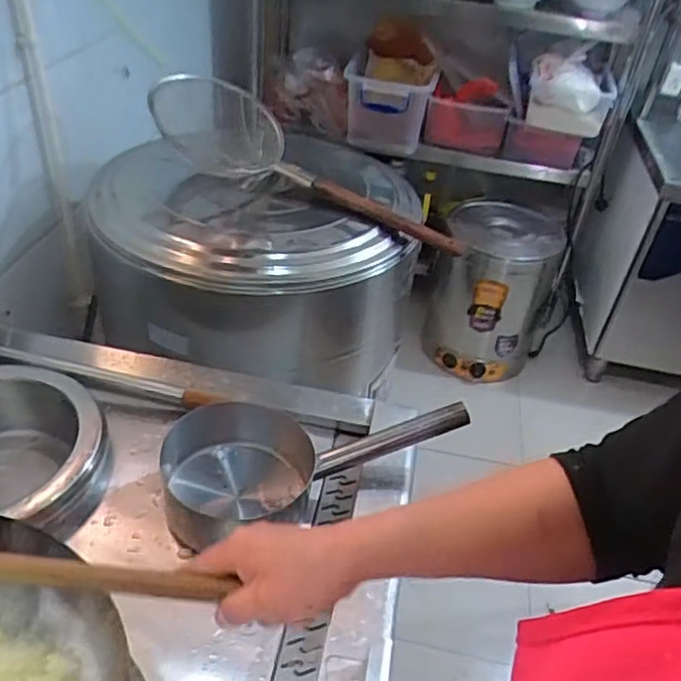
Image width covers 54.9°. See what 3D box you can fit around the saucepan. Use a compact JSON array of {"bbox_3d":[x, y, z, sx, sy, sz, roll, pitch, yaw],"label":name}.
[{"bbox_3d":[-0.027,0.153,0.820,0.375,0.107,0.183,-8,39,2],"label":"saucepan"}]

